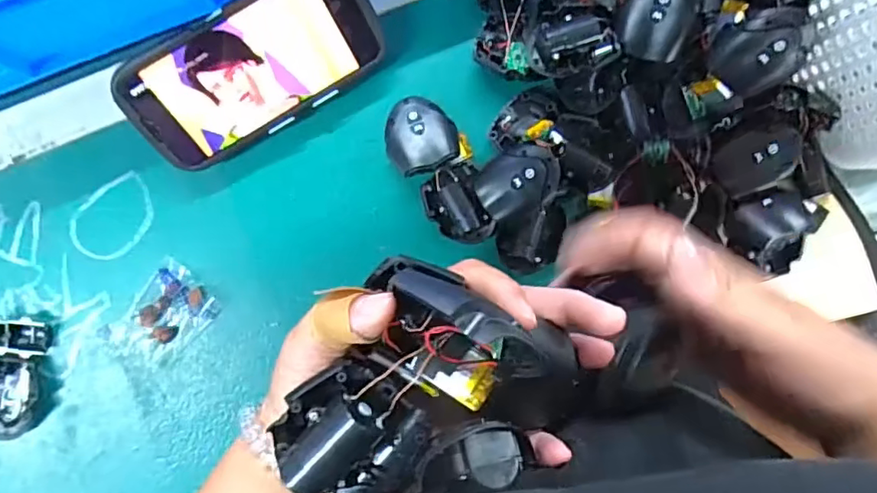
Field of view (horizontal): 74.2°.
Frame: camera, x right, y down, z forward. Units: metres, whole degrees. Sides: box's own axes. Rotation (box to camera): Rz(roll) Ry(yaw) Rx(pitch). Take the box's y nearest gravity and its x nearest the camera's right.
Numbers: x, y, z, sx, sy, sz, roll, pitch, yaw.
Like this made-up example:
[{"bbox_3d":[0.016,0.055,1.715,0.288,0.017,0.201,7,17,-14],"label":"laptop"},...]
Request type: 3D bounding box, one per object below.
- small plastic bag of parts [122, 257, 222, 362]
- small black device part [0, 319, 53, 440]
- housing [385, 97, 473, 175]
[{"bbox_3d":[-0.207,0.051,0.438,0.070,0.011,0.054,-44,93,0],"label":"small plastic bag of parts"},{"bbox_3d":[-0.321,0.097,0.431,0.047,0.013,0.087,21,91,-3],"label":"small black device part"},{"bbox_3d":[-0.011,-0.084,0.434,0.057,0.025,0.056,-19,92,-1],"label":"housing"}]

